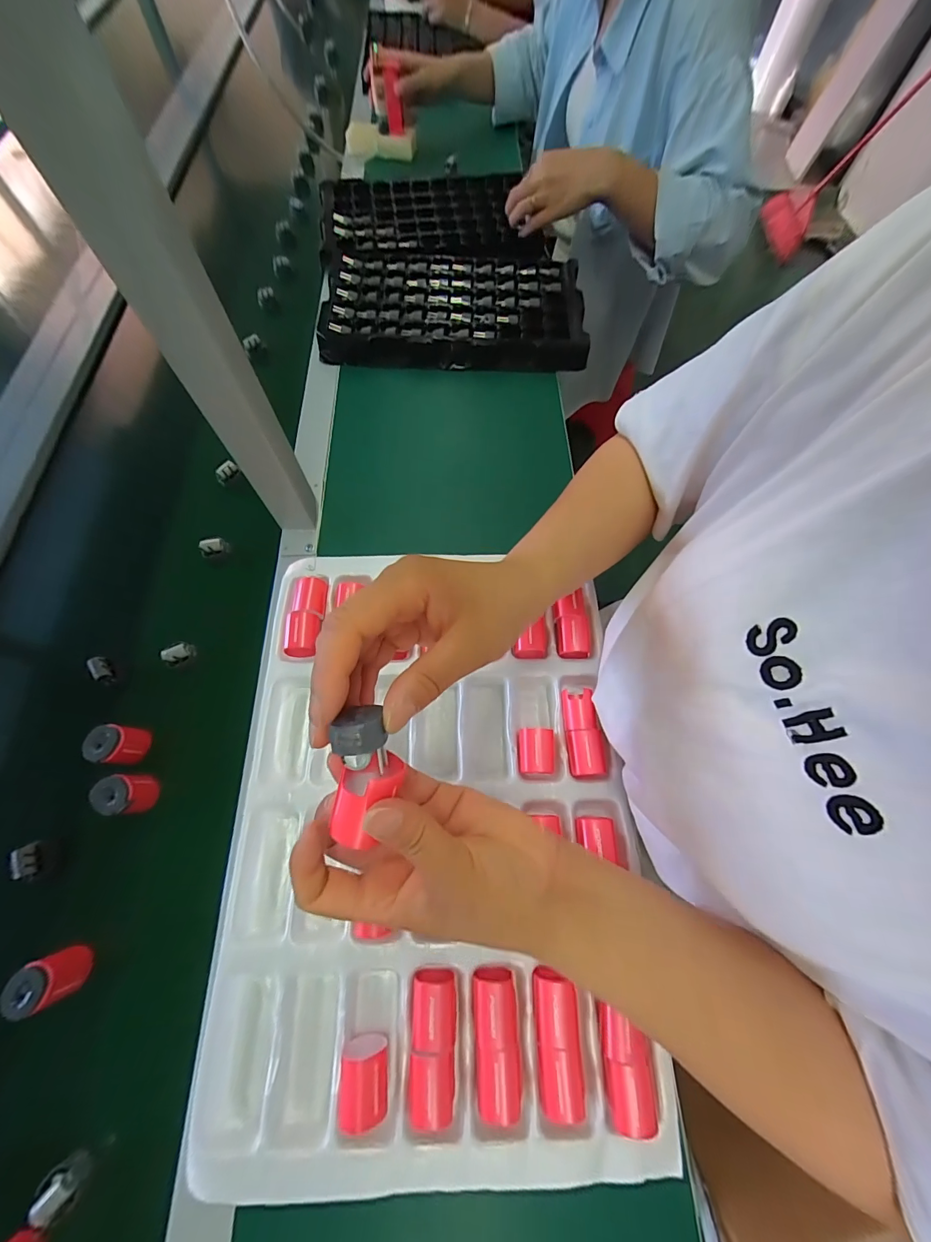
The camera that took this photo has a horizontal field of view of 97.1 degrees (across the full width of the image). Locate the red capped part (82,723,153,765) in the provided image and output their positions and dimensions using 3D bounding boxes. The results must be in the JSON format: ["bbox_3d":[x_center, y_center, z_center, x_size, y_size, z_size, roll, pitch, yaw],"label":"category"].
[{"bbox_3d":[-0.304,0.108,0.360,0.029,0.035,0.031,3,68,0],"label":"red capped part"}]

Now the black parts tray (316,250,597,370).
[{"bbox_3d":[-0.018,-0.454,0.594,0.360,0.032,0.215,2,68,0],"label":"black parts tray"}]

